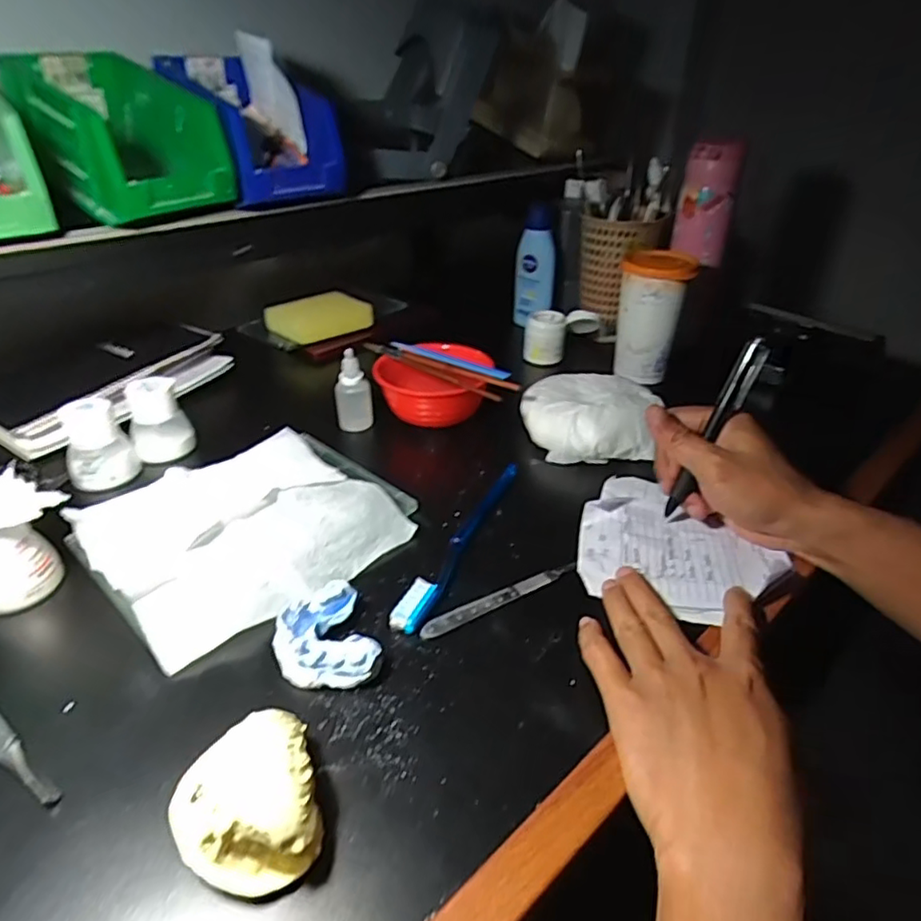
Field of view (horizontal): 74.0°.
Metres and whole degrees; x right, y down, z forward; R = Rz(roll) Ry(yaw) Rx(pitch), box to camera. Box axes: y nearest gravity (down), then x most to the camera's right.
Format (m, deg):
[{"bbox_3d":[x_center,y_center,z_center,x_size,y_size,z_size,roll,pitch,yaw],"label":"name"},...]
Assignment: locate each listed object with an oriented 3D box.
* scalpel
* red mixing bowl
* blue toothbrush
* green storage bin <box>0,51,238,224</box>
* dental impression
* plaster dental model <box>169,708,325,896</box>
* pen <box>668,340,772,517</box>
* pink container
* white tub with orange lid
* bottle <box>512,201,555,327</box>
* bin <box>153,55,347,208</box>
[{"bbox_3d":[0.026,0.088,0.396,0.114,0.006,0.011,-18,38,-26],"label":"scalpel"},{"bbox_3d":[-0.027,-0.073,0.582,0.104,0.046,0.093,6,34,7],"label":"red mixing bowl"},{"bbox_3d":[0.004,0.055,0.439,0.018,0.013,0.185,16,36,20],"label":"blue toothbrush"},{"bbox_3d":[-0.283,-0.272,0.508,0.166,0.103,0.098,24,40,30],"label":"green storage bin"},{"bbox_3d":[-0.081,0.098,0.353,0.052,0.028,0.075,-15,37,-23],"label":"dental impression"},{"bbox_3d":[-0.094,0.148,0.267,0.058,0.041,0.066,-12,36,-19],"label":"plaster dental model"},{"bbox_3d":[0.177,-0.021,0.428,0.015,0.133,0.014,7,23,-43],"label":"pen"},{"bbox_3d":[0.266,-0.278,0.664,0.058,0.122,0.052,13,35,16],"label":"pink container"},{"bbox_3d":[0.196,-0.148,0.632,0.068,0.118,0.060,16,36,20],"label":"white tub with orange lid"},{"bbox_3d":[0.094,-0.241,0.768,0.045,0.140,0.046,1,34,0],"label":"bottle"},{"bbox_3d":[-0.196,-0.302,0.557,0.164,0.105,0.104,21,38,27],"label":"bin"}]

